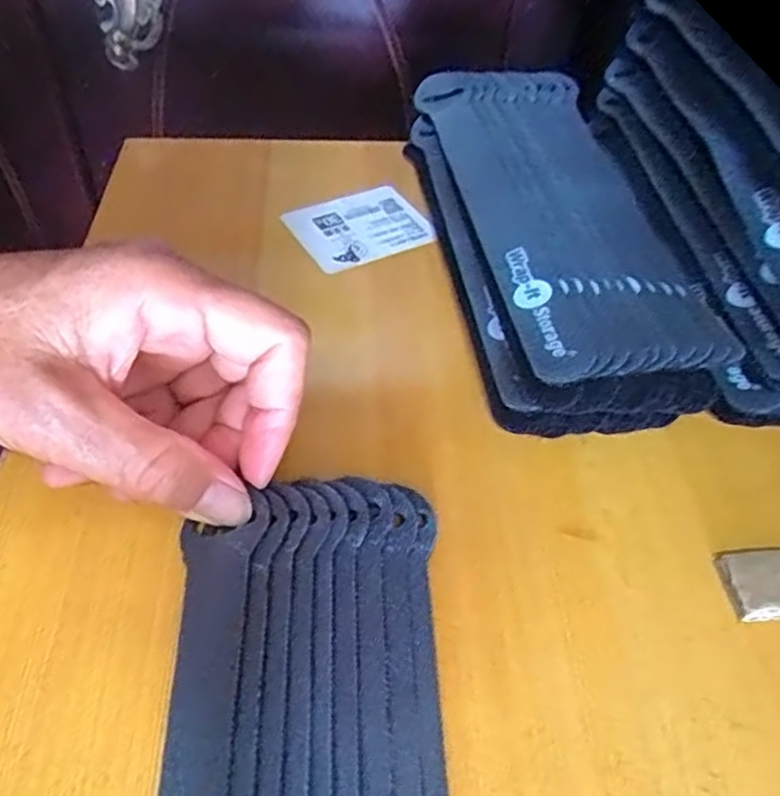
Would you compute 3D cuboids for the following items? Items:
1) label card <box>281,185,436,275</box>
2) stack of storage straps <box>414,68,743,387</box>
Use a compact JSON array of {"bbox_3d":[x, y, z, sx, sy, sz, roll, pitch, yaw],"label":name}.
[{"bbox_3d":[-0.014,-0.079,0.325,0.058,0.005,0.051,-24,54,-20],"label":"label card"},{"bbox_3d":[0.067,-0.074,0.295,0.079,0.038,0.209,-5,48,-8],"label":"stack of storage straps"}]

